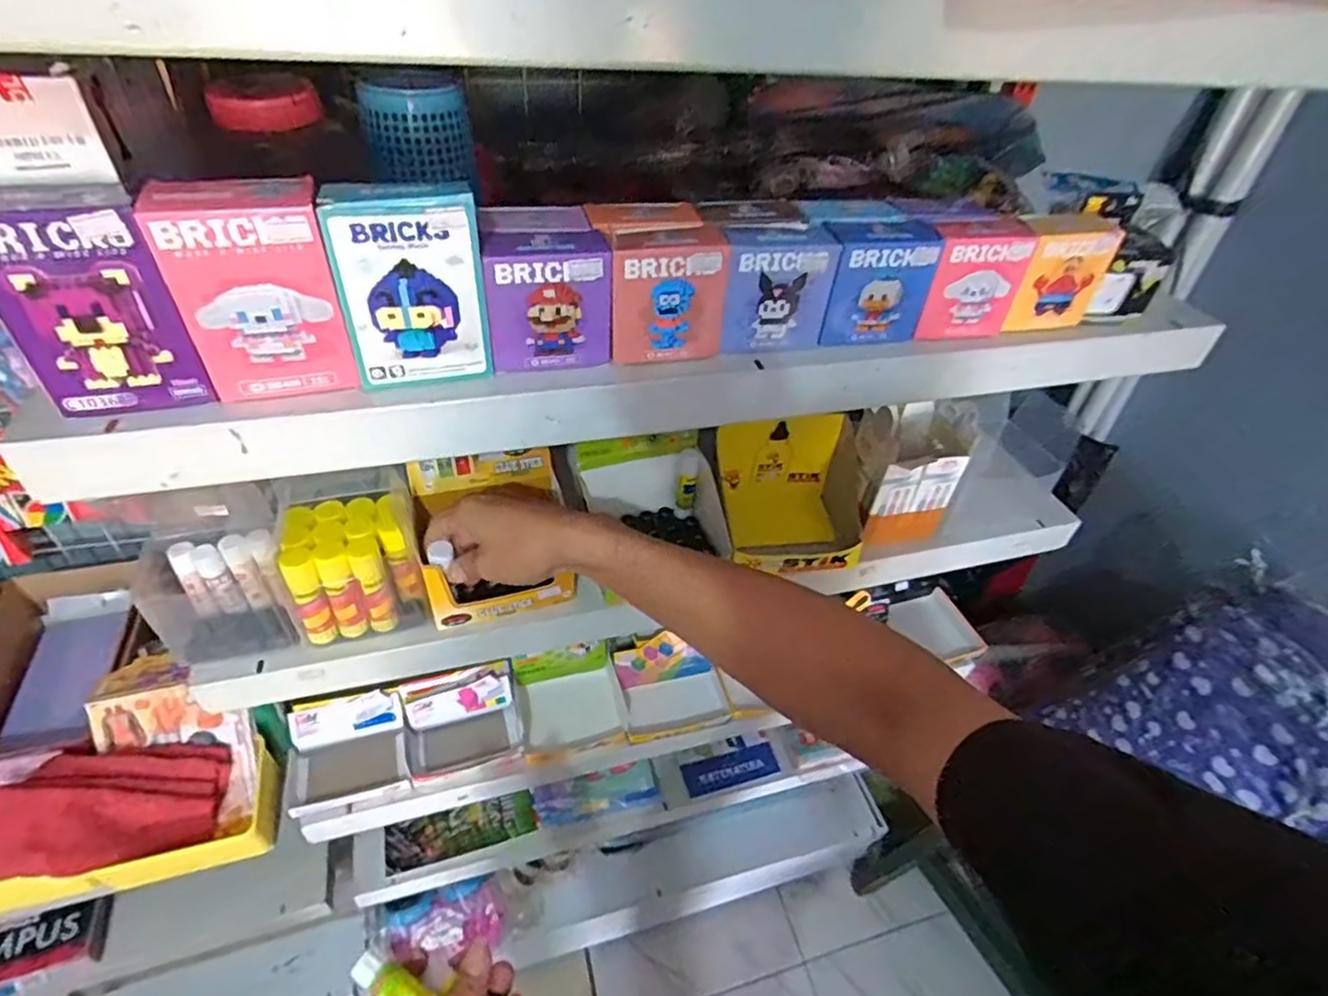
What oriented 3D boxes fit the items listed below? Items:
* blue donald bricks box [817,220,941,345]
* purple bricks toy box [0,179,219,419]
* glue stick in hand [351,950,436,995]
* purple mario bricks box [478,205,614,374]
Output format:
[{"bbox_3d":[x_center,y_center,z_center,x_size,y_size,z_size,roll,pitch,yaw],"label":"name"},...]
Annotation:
[{"bbox_3d":[0.153,-0.161,0.492,0.080,0.076,0.040,-4,45,-12],"label":"blue donald bricks box"},{"bbox_3d":[-0.303,-0.106,0.357,0.076,0.109,0.052,-15,48,-22],"label":"purple bricks toy box"},{"bbox_3d":[-0.166,0.301,0.409,0.055,0.015,0.022,29,48,10],"label":"glue stick in hand"},{"bbox_3d":[-0.079,-0.140,0.442,0.077,0.080,0.068,-7,46,-14],"label":"purple mario bricks box"}]

